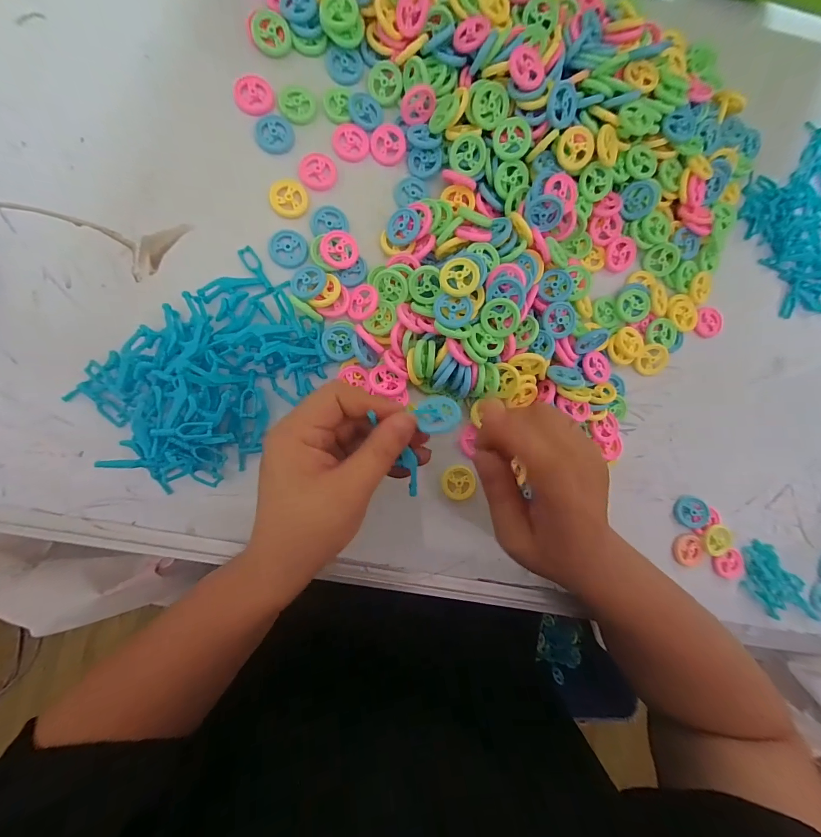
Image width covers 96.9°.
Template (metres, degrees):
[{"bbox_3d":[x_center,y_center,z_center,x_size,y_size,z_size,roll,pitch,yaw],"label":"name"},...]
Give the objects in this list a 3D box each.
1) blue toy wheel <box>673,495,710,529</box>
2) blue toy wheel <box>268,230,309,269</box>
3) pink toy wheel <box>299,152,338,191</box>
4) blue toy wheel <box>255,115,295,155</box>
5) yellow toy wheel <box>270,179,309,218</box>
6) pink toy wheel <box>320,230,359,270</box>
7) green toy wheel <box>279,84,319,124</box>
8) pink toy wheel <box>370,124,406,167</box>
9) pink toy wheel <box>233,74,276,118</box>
[{"bbox_3d":[0.266,0.088,0.345,0.031,0.007,0.031,-1,86,9],"label":"blue toy wheel"},{"bbox_3d":[-0.098,-0.137,0.292,0.029,0.004,0.031,0,88,-10],"label":"blue toy wheel"},{"bbox_3d":[-0.076,-0.203,0.298,0.030,0.004,0.030,0,88,-10],"label":"pink toy wheel"},{"bbox_3d":[-0.109,-0.230,0.293,0.029,0.004,0.031,0,88,-10],"label":"blue toy wheel"},{"bbox_3d":[-0.098,-0.178,0.294,0.029,0.004,0.031,0,88,-10],"label":"yellow toy wheel"},{"bbox_3d":[-0.057,-0.136,0.295,0.029,0.010,0.031,0,88,-10],"label":"pink toy wheel"},{"bbox_3d":[-0.092,-0.256,0.296,0.030,0.004,0.031,0,88,-10],"label":"green toy wheel"},{"bbox_3d":[-0.019,-0.233,0.309,0.030,0.004,0.034,3,88,-10],"label":"pink toy wheel"},{"bbox_3d":[-0.125,-0.259,0.290,0.030,0.004,0.032,0,88,-10],"label":"pink toy wheel"}]

